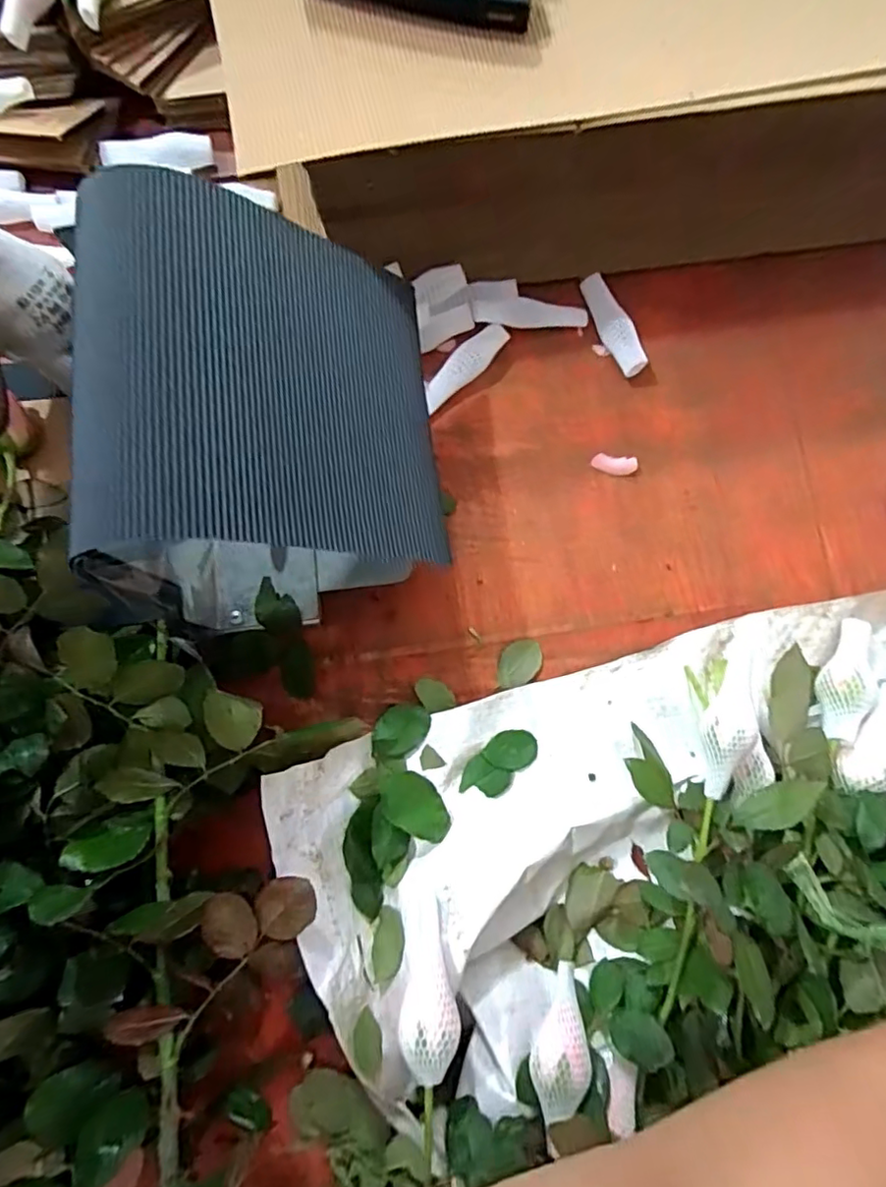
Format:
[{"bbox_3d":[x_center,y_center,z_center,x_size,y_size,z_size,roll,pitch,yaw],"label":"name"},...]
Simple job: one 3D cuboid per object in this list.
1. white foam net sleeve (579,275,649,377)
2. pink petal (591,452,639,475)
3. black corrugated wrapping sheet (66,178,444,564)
[{"bbox_3d":[0.143,-0.229,0.501,0.021,0.025,0.095,-22,79,-4],"label":"white foam net sleeve"},{"bbox_3d":[0.141,-0.106,0.482,0.036,0.012,0.013,13,79,3],"label":"pink petal"},{"bbox_3d":[-0.124,-0.136,0.418,0.280,0.061,0.245,0,122,-12],"label":"black corrugated wrapping sheet"}]

